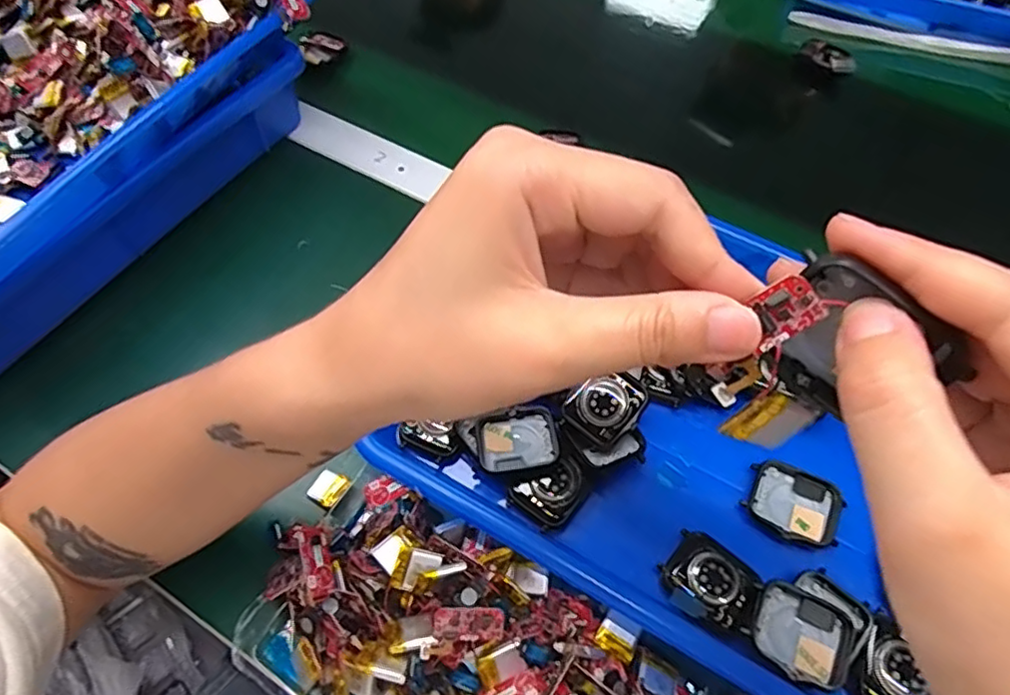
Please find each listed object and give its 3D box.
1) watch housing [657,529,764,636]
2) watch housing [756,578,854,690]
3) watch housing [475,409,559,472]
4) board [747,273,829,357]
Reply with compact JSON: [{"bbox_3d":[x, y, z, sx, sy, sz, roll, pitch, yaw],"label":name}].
[{"bbox_3d":[0.099,0.113,0.297,0.042,0.012,0.037,28,61,15],"label":"watch housing"},{"bbox_3d":[0.135,0.132,0.280,0.041,0.007,0.037,27,61,15],"label":"watch housing"},{"bbox_3d":[0.007,0.052,0.331,0.043,0.016,0.031,-6,58,-5],"label":"watch housing"},{"bbox_3d":[0.069,-0.008,0.154,0.014,0.019,0.004,50,21,-9],"label":"board"}]

